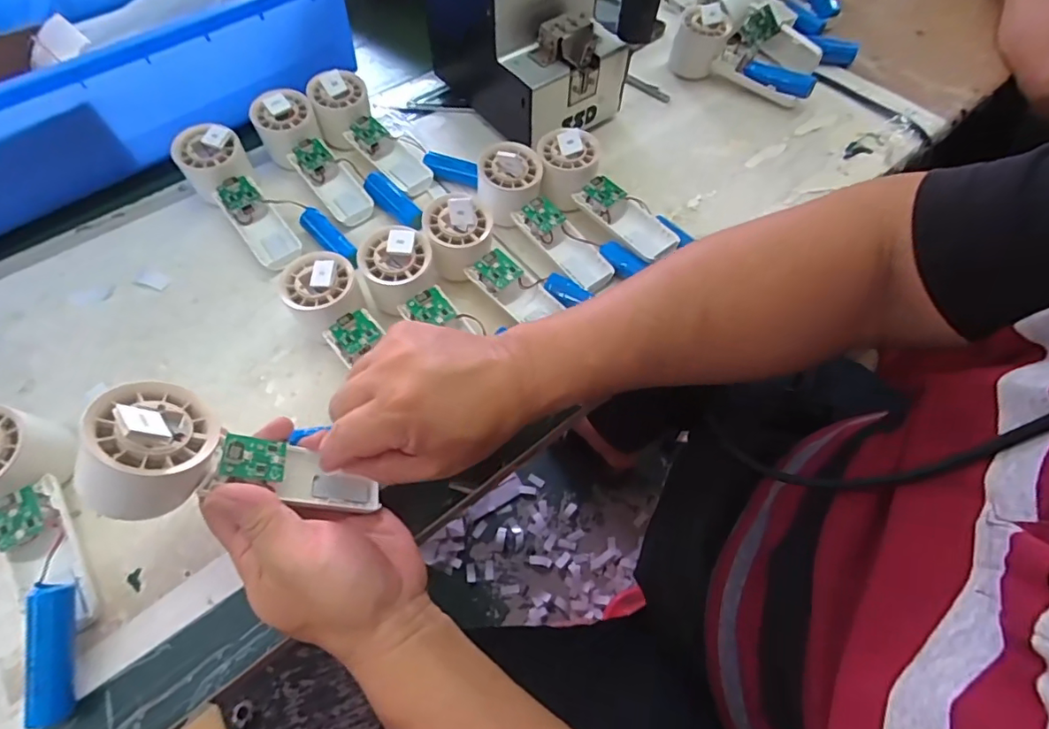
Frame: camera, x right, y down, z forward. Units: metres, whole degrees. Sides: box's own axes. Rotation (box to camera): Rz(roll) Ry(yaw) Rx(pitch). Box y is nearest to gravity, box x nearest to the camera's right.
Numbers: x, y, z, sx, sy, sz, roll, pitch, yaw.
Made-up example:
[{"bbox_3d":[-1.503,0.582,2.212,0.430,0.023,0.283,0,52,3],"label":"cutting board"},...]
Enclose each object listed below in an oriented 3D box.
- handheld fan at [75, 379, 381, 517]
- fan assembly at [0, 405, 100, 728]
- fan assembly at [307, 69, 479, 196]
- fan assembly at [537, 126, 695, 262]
[{"bbox_3d":[-0.160,0.059,0.297,0.045,0.152,0.062,-22,54,37],"label":"handheld fan"},{"bbox_3d":[-0.303,0.113,0.321,0.058,0.059,0.193,-33,66,-18],"label":"fan assembly"},{"bbox_3d":[-0.136,-0.222,0.525,0.186,0.050,0.073,34,66,1],"label":"fan assembly"},{"bbox_3d":[0.076,-0.153,0.472,0.156,0.053,0.060,38,67,19],"label":"fan assembly"}]

